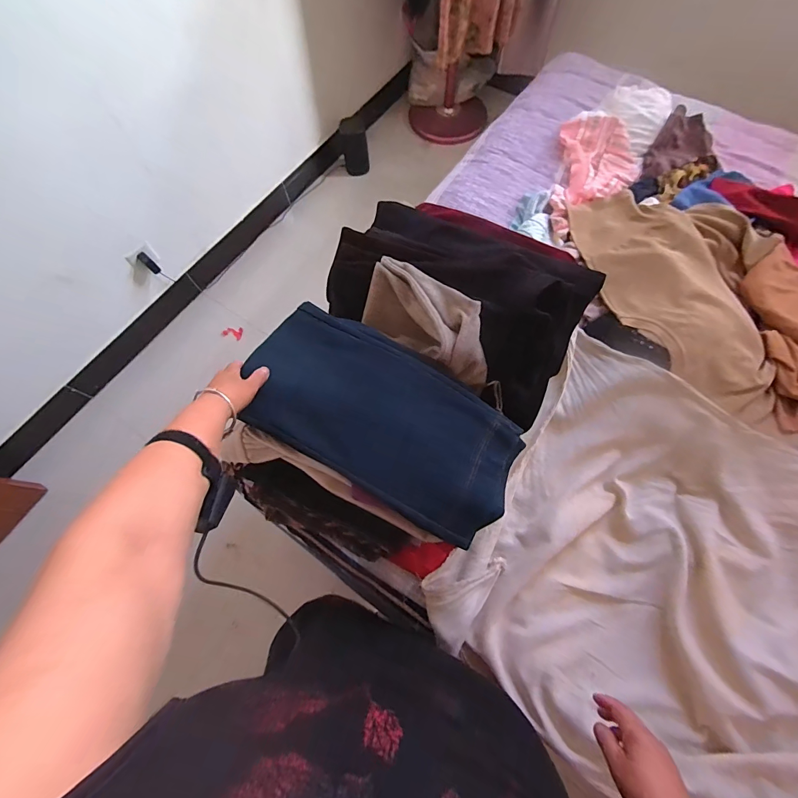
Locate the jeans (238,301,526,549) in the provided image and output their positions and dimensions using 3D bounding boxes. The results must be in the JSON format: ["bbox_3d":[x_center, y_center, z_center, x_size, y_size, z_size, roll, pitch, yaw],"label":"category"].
[{"bbox_3d":[-0.030,0.029,0.628,0.481,0.067,0.244,30,77,2],"label":"jeans"}]

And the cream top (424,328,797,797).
[{"bbox_3d":[0.556,0.362,0.682,0.841,0.111,0.736,31,73,12],"label":"cream top"}]

